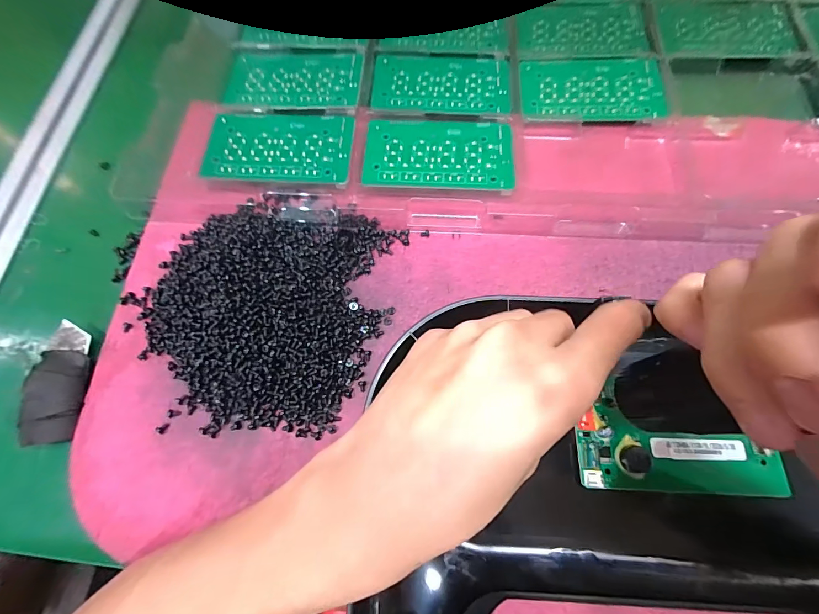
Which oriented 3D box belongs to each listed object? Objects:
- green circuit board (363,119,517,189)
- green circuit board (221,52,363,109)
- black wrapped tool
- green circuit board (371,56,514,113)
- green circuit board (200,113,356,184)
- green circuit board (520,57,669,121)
[{"bbox_3d":[0.021,-0.111,0.273,0.105,0.004,0.057,1,70,2],"label":"green circuit board"},{"bbox_3d":[-0.092,-0.180,0.299,0.105,0.005,0.059,3,72,2],"label":"green circuit board"},{"bbox_3d":[-0.215,0.046,0.234,0.028,0.019,0.071,-5,72,-1],"label":"black wrapped tool"},{"bbox_3d":[0.026,-0.176,0.297,0.106,0.004,0.057,2,72,1],"label":"green circuit board"},{"bbox_3d":[-0.094,-0.117,0.276,0.103,0.007,0.058,4,72,2],"label":"green circuit board"},{"bbox_3d":[0.142,-0.171,0.294,0.106,0.004,0.063,1,71,4],"label":"green circuit board"}]

